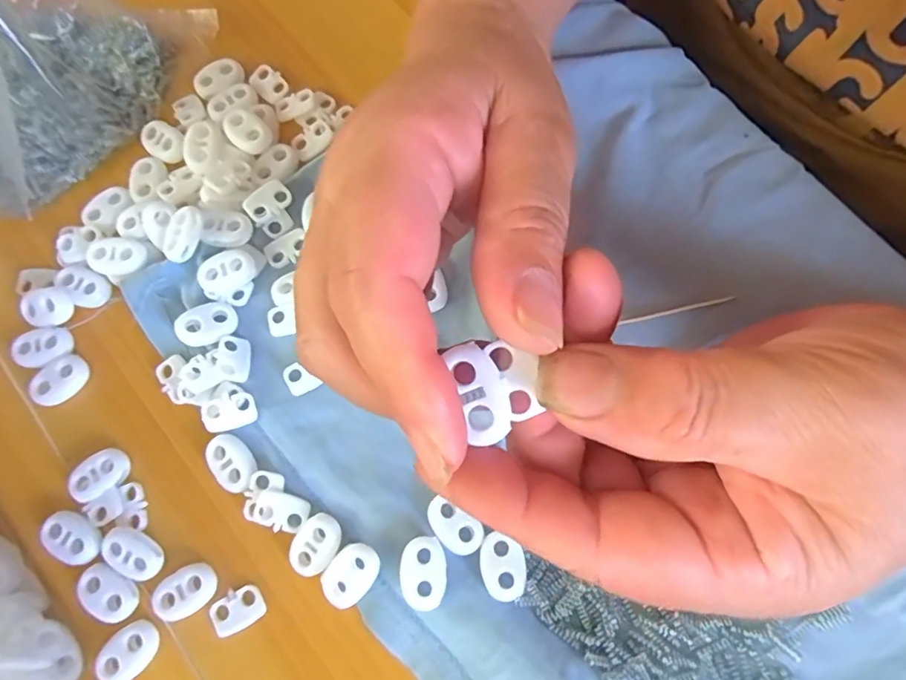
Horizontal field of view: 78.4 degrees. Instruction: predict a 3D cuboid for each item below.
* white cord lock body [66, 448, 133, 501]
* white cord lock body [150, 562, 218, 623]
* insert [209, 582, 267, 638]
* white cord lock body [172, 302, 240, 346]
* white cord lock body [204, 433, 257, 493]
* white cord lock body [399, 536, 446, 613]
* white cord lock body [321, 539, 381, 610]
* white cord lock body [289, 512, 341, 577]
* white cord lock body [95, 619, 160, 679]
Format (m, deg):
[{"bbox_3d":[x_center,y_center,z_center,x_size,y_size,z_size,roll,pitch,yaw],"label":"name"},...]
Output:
[{"bbox_3d":[-0.131,0.050,0.205,0.022,0.004,0.015,-37,78,-7],"label":"white cord lock body"},{"bbox_3d":[-0.094,0.088,0.194,0.021,0.004,0.015,-32,77,-5],"label":"white cord lock body"},{"bbox_3d":[-0.076,0.094,0.193,0.018,0.004,0.014,-32,77,-5],"label":"insert"},{"bbox_3d":[-0.094,-0.006,0.213,0.022,0.004,0.014,-22,80,-27],"label":"white cord lock body"},{"bbox_3d":[-0.081,0.044,0.202,0.015,0.004,0.022,-35,77,-6],"label":"white cord lock body"},{"bbox_3d":[-0.010,0.078,0.187,0.015,0.005,0.022,-5,76,1],"label":"white cord lock body"},{"bbox_3d":[-0.035,0.079,0.188,0.015,0.005,0.022,42,81,11],"label":"white cord lock body"},{"bbox_3d":[-0.048,0.071,0.192,0.014,0.004,0.022,30,79,9],"label":"white cord lock body"},{"bbox_3d":[-0.111,0.106,0.188,0.015,0.004,0.021,42,81,11],"label":"white cord lock body"}]

